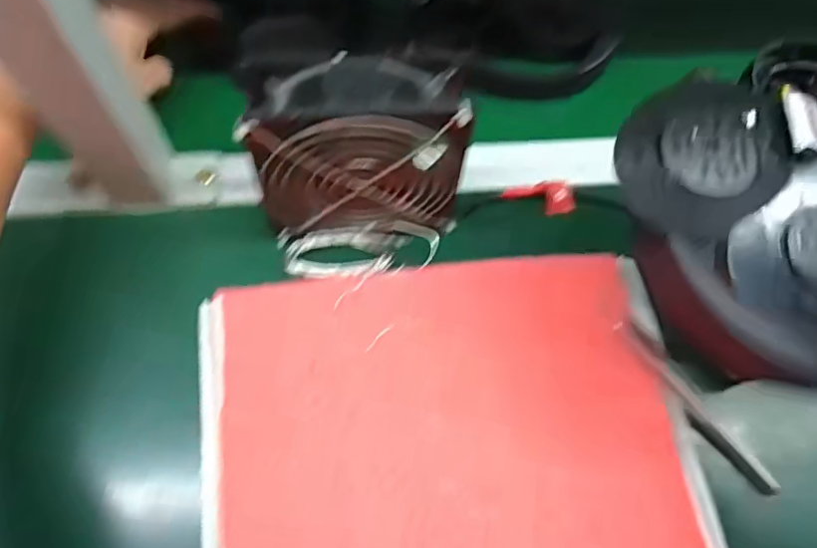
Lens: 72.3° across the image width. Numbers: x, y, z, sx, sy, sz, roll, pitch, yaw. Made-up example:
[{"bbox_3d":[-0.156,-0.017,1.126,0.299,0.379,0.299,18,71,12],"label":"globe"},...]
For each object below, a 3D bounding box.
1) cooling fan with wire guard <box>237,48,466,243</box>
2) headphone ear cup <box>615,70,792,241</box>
[{"bbox_3d":[-0.029,-0.069,0.333,0.119,0.111,0.048,-1,64,-4],"label":"cooling fan with wire guard"},{"bbox_3d":[0.130,-0.054,0.247,0.079,0.017,0.064,-34,69,-18],"label":"headphone ear cup"}]

